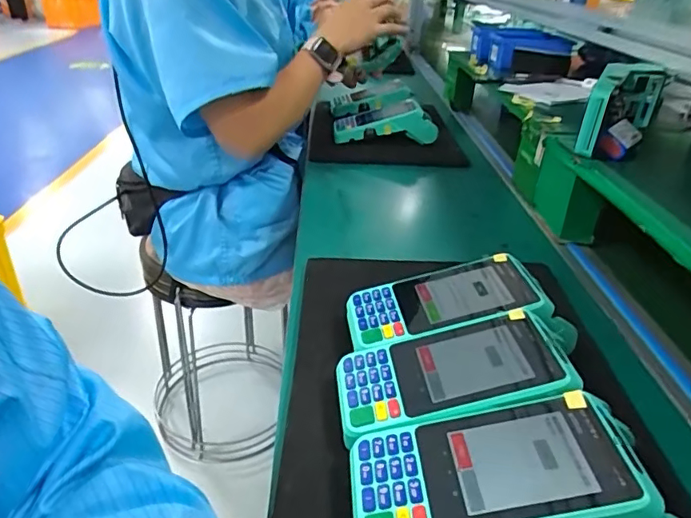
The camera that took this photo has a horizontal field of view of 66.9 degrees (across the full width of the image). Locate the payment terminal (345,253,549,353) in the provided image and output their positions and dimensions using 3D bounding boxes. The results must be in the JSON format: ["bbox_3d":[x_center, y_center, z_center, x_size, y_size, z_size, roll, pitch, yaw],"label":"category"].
[{"bbox_3d":[0.075,0.040,0.417,0.140,0.060,0.079,2,31,-3],"label":"payment terminal"}]

